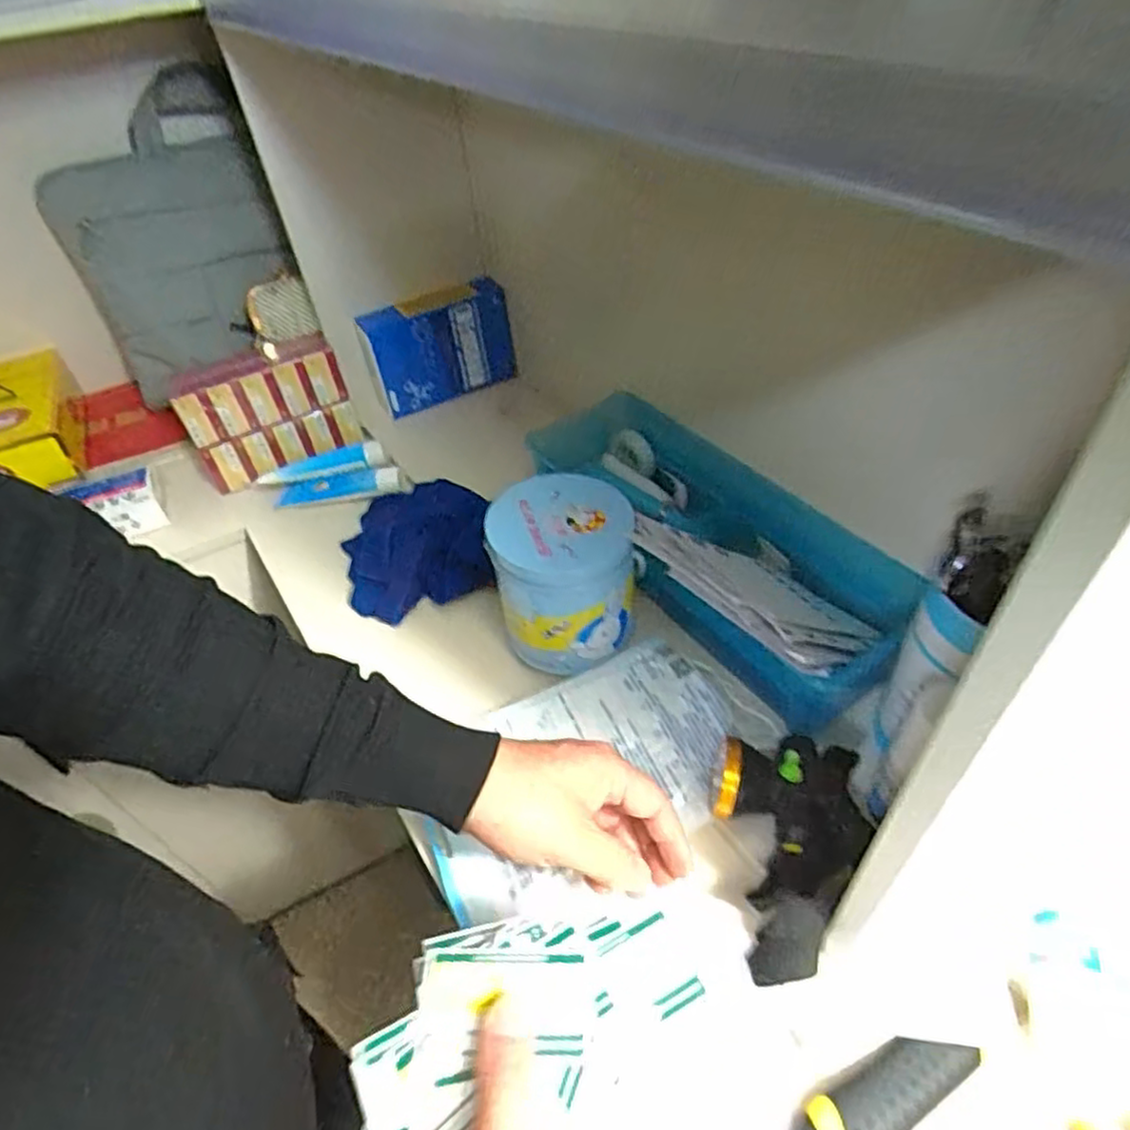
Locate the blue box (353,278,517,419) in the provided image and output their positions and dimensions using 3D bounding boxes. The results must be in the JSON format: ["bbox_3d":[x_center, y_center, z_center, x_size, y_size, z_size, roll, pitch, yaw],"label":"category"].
[{"bbox_3d":[-0.143,-0.247,0.795,0.168,0.124,0.048,-18,24,-11],"label":"blue box"}]

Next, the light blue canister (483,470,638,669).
[{"bbox_3d":[0.002,0.009,0.527,0.106,0.111,0.102,0,46,7],"label":"light blue canister"}]

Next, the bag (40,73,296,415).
[{"bbox_3d":[-0.419,-0.344,0.752,0.208,0.276,0.046,-20,30,-11],"label":"bag"}]

